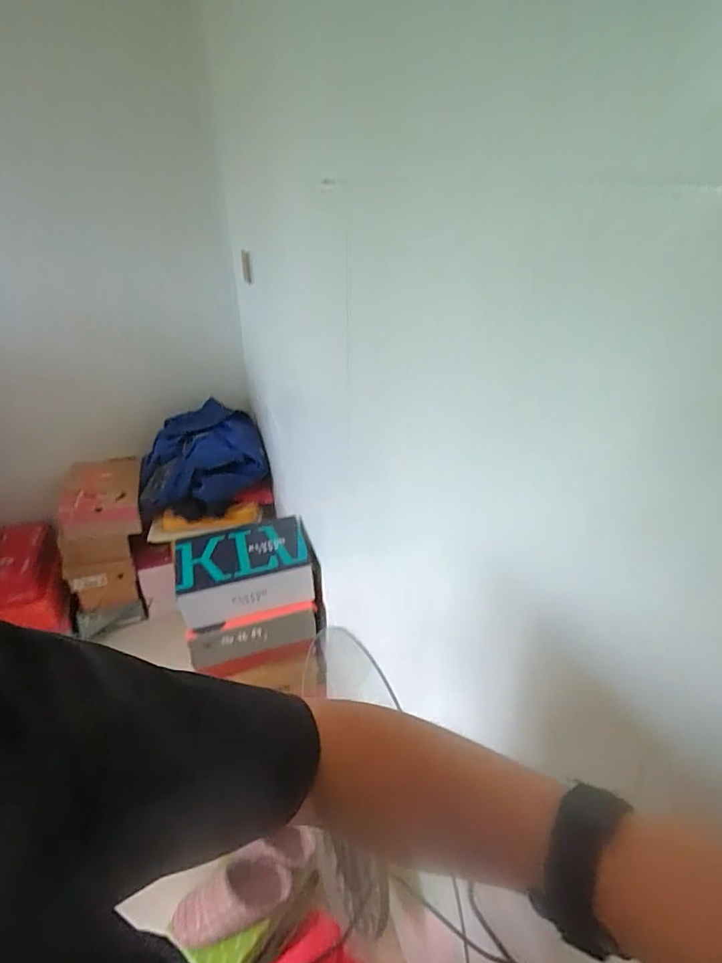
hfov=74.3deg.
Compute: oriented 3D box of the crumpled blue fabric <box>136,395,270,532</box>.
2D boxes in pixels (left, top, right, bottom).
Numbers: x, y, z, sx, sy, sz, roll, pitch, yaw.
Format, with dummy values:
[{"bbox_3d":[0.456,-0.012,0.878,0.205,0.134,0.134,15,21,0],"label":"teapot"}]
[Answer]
[{"bbox_3d":[-0.622,-0.069,1.855,0.479,0.300,0.390,-12,33,-20],"label":"crumpled blue fabric"}]

